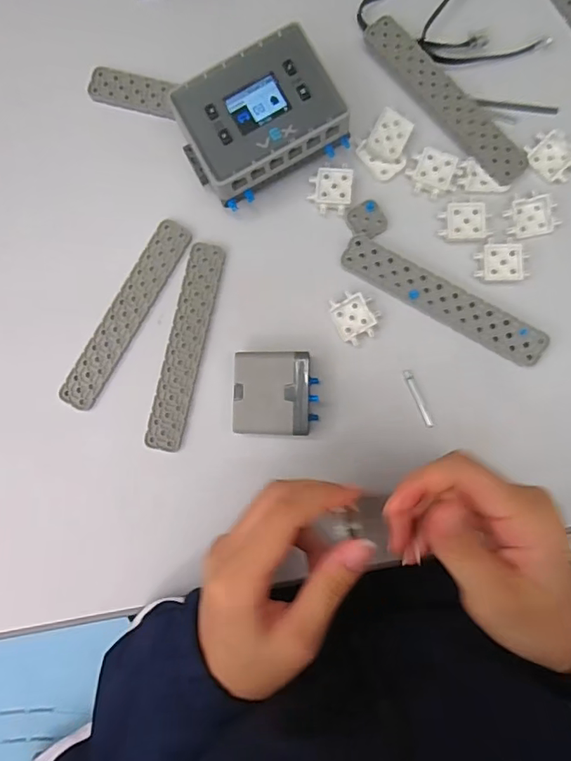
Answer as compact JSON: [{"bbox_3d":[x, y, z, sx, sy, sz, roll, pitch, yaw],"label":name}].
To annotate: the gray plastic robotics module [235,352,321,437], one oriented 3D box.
[{"bbox_3d":[-0.007,0.009,0.340,0.054,0.023,0.055,0,87,3],"label":"gray plastic robotics module"}]

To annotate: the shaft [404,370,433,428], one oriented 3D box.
[{"bbox_3d":[0.091,0.012,0.342,0.006,0.004,0.041,-22,86,2],"label":"shaft"}]

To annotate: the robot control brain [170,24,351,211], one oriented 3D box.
[{"bbox_3d":[-0.018,-0.175,0.343,0.102,0.043,0.077,-29,86,1],"label":"robot control brain"}]

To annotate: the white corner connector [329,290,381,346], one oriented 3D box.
[{"bbox_3d":[0.049,-0.045,0.347,0.029,0.008,0.034,-25,86,2],"label":"white corner connector"}]

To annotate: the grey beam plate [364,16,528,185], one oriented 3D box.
[{"bbox_3d":[0.114,-0.199,0.352,0.029,0.006,0.147,-42,85,0],"label":"grey beam plate"}]

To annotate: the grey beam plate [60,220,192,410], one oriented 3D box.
[{"bbox_3d":[-0.115,-0.048,0.360,0.025,0.004,0.148,31,89,4],"label":"grey beam plate"}]

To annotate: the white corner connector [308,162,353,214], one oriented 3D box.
[{"bbox_3d":[0.032,-0.137,0.355,0.030,0.009,0.036,5,87,4],"label":"white corner connector"}]

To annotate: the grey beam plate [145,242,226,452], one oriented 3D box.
[{"bbox_3d":[-0.071,-0.024,0.356,0.027,0.004,0.148,12,88,4],"label":"grey beam plate"}]

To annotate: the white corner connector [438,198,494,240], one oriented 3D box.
[{"bbox_3d":[0.124,-0.112,0.346,0.033,0.008,0.029,-3,87,3],"label":"white corner connector"}]

